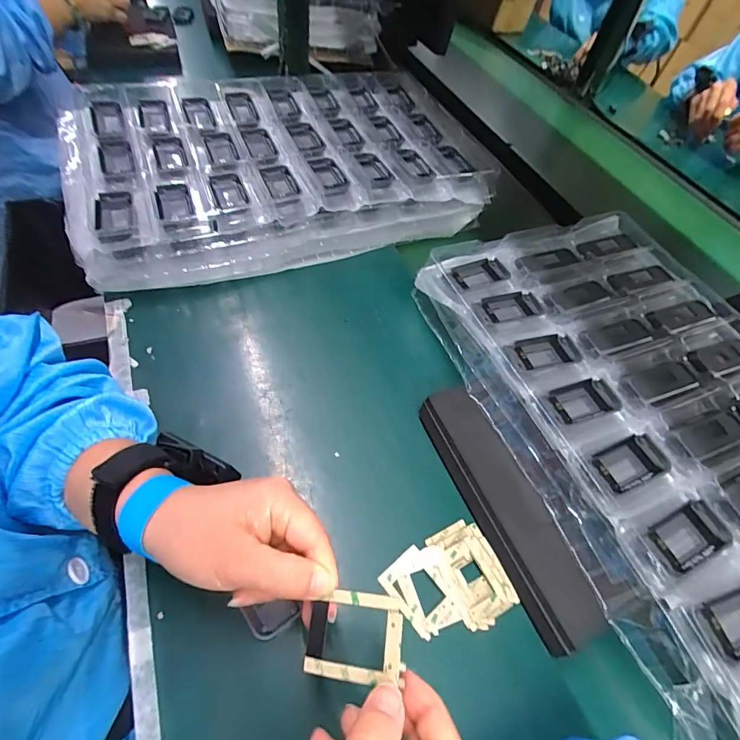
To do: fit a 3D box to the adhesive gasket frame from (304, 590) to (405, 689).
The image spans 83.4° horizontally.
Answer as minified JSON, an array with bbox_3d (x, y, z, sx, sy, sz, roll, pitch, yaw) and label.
[{"bbox_3d":[-0.009,0.140,0.219,0.053,0.004,0.039,-6,61,19],"label":"adhesive gasket frame"}]

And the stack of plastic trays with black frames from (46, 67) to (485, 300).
[{"bbox_3d":[-0.117,-0.276,0.569,0.497,0.108,0.297,-17,59,-14],"label":"stack of plastic trays with black frames"}]

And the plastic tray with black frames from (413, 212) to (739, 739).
[{"bbox_3d":[0.279,0.045,0.379,0.327,0.037,0.503,-12,58,-11],"label":"plastic tray with black frames"}]

